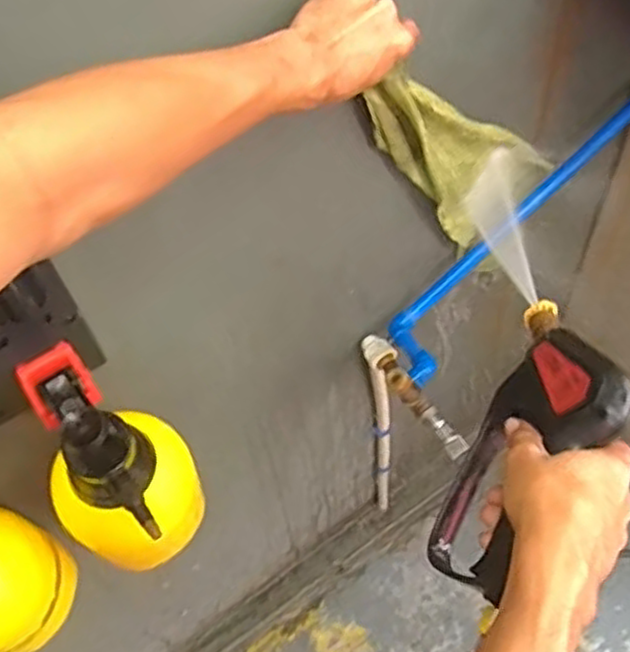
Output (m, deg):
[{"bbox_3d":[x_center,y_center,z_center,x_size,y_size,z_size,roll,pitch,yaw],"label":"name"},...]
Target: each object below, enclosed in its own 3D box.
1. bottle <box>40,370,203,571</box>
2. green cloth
[{"bbox_3d":[-0.170,0.135,0.665,0.125,0.281,0.122,-2,55,3],"label":"bottle"},{"bbox_3d":[0.161,-0.179,0.824,0.141,0.396,0.035,-49,62,18],"label":"green cloth"}]

